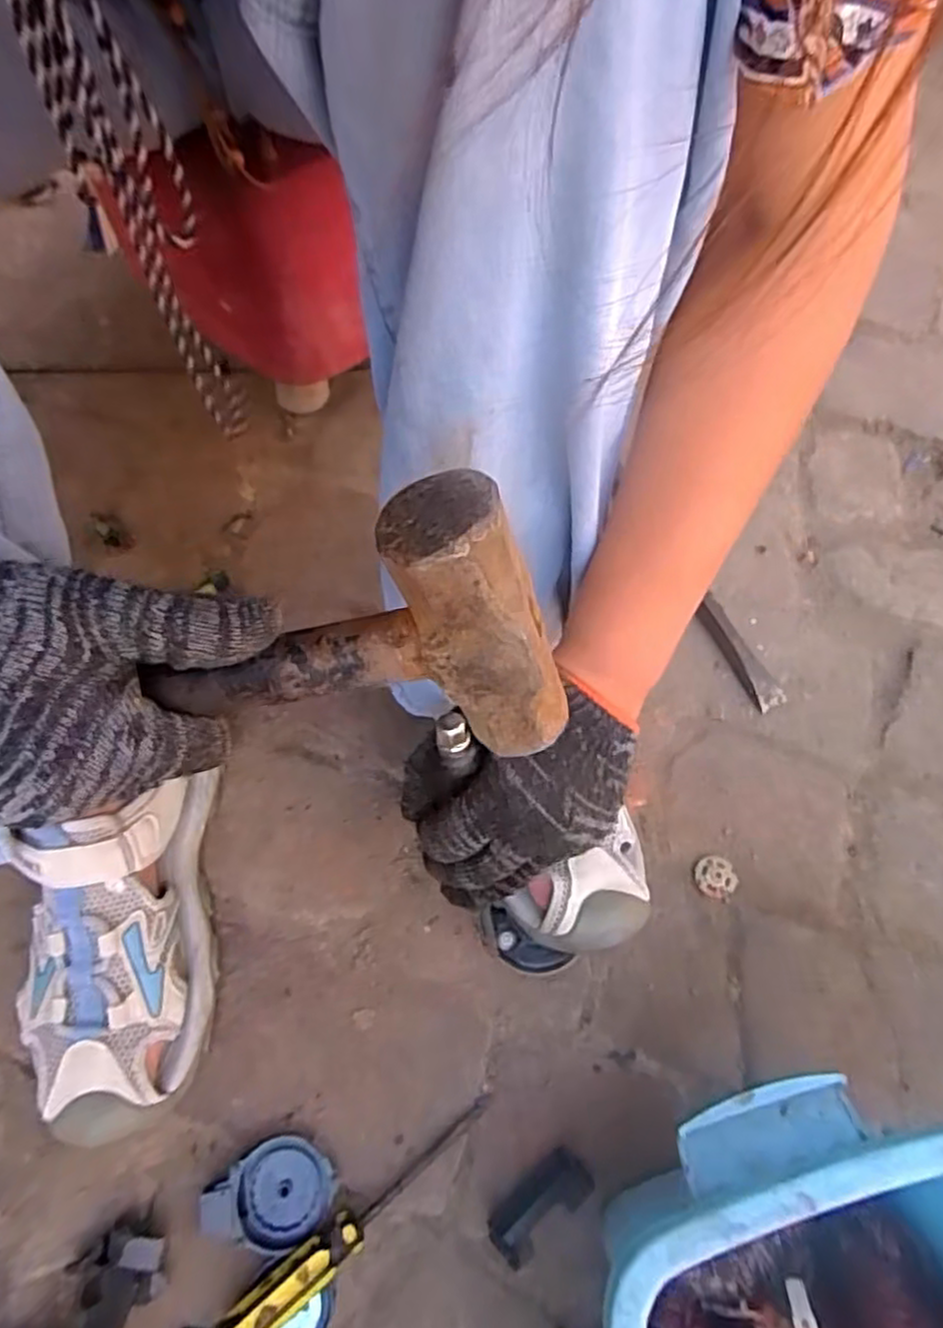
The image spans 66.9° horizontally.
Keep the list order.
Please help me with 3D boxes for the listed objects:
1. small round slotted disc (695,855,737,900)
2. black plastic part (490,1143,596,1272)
[{"bbox_3d":[0.165,0.145,0.484,0.026,0.007,0.027,0,65,-1],"label":"small round slotted disc"},{"bbox_3d":[0.039,0.306,0.403,0.063,0.010,0.028,-37,71,-16],"label":"black plastic part"}]

